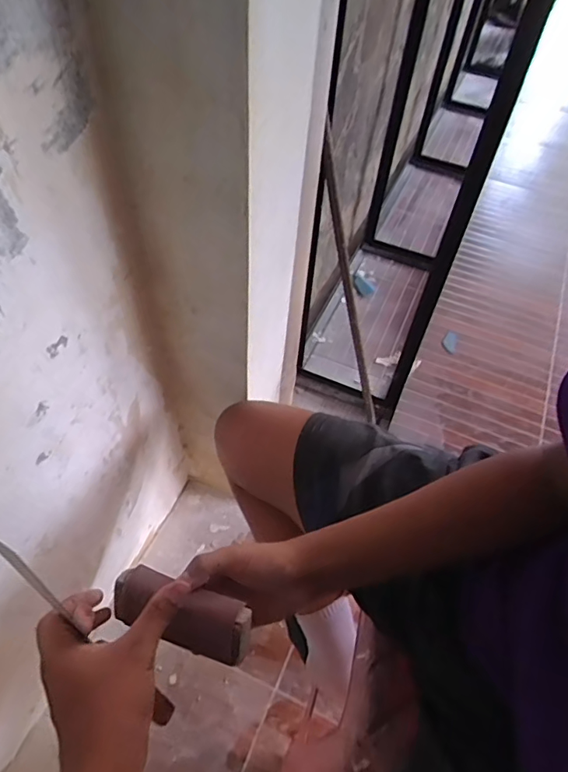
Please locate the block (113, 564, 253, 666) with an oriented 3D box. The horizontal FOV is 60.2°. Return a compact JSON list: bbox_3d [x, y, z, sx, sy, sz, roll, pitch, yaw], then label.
[{"bbox_3d":[-0.081,0.185,0.399,0.116,0.029,0.045,11,94,20],"label":"block"}]

